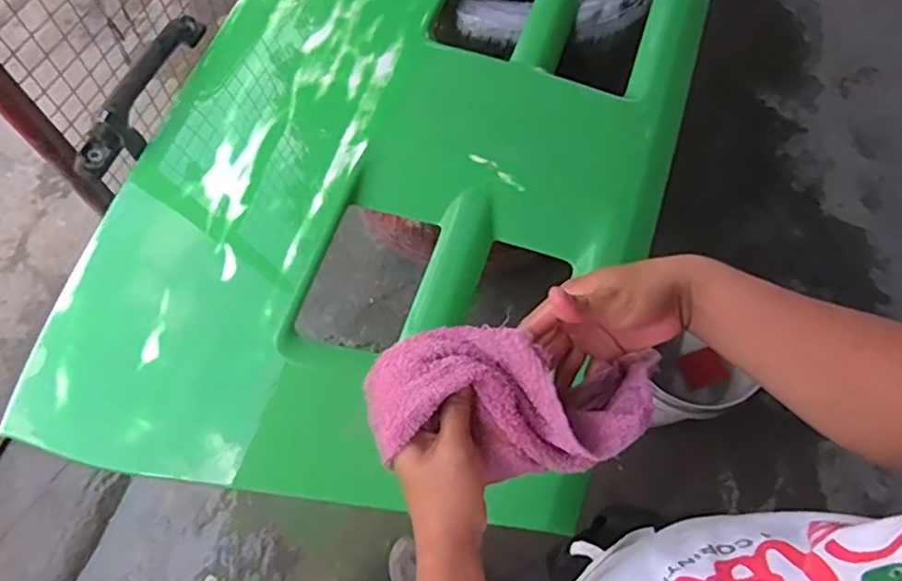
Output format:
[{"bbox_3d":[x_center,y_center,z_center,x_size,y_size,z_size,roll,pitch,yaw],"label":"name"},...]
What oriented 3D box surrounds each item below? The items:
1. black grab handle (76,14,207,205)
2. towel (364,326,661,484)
[{"bbox_3d":[-0.417,-0.273,0.863,0.051,0.072,0.291,22,68,5],"label":"black grab handle"},{"bbox_3d":[0.061,0.083,0.462,0.229,0.080,0.099,9,70,-15],"label":"towel"}]

